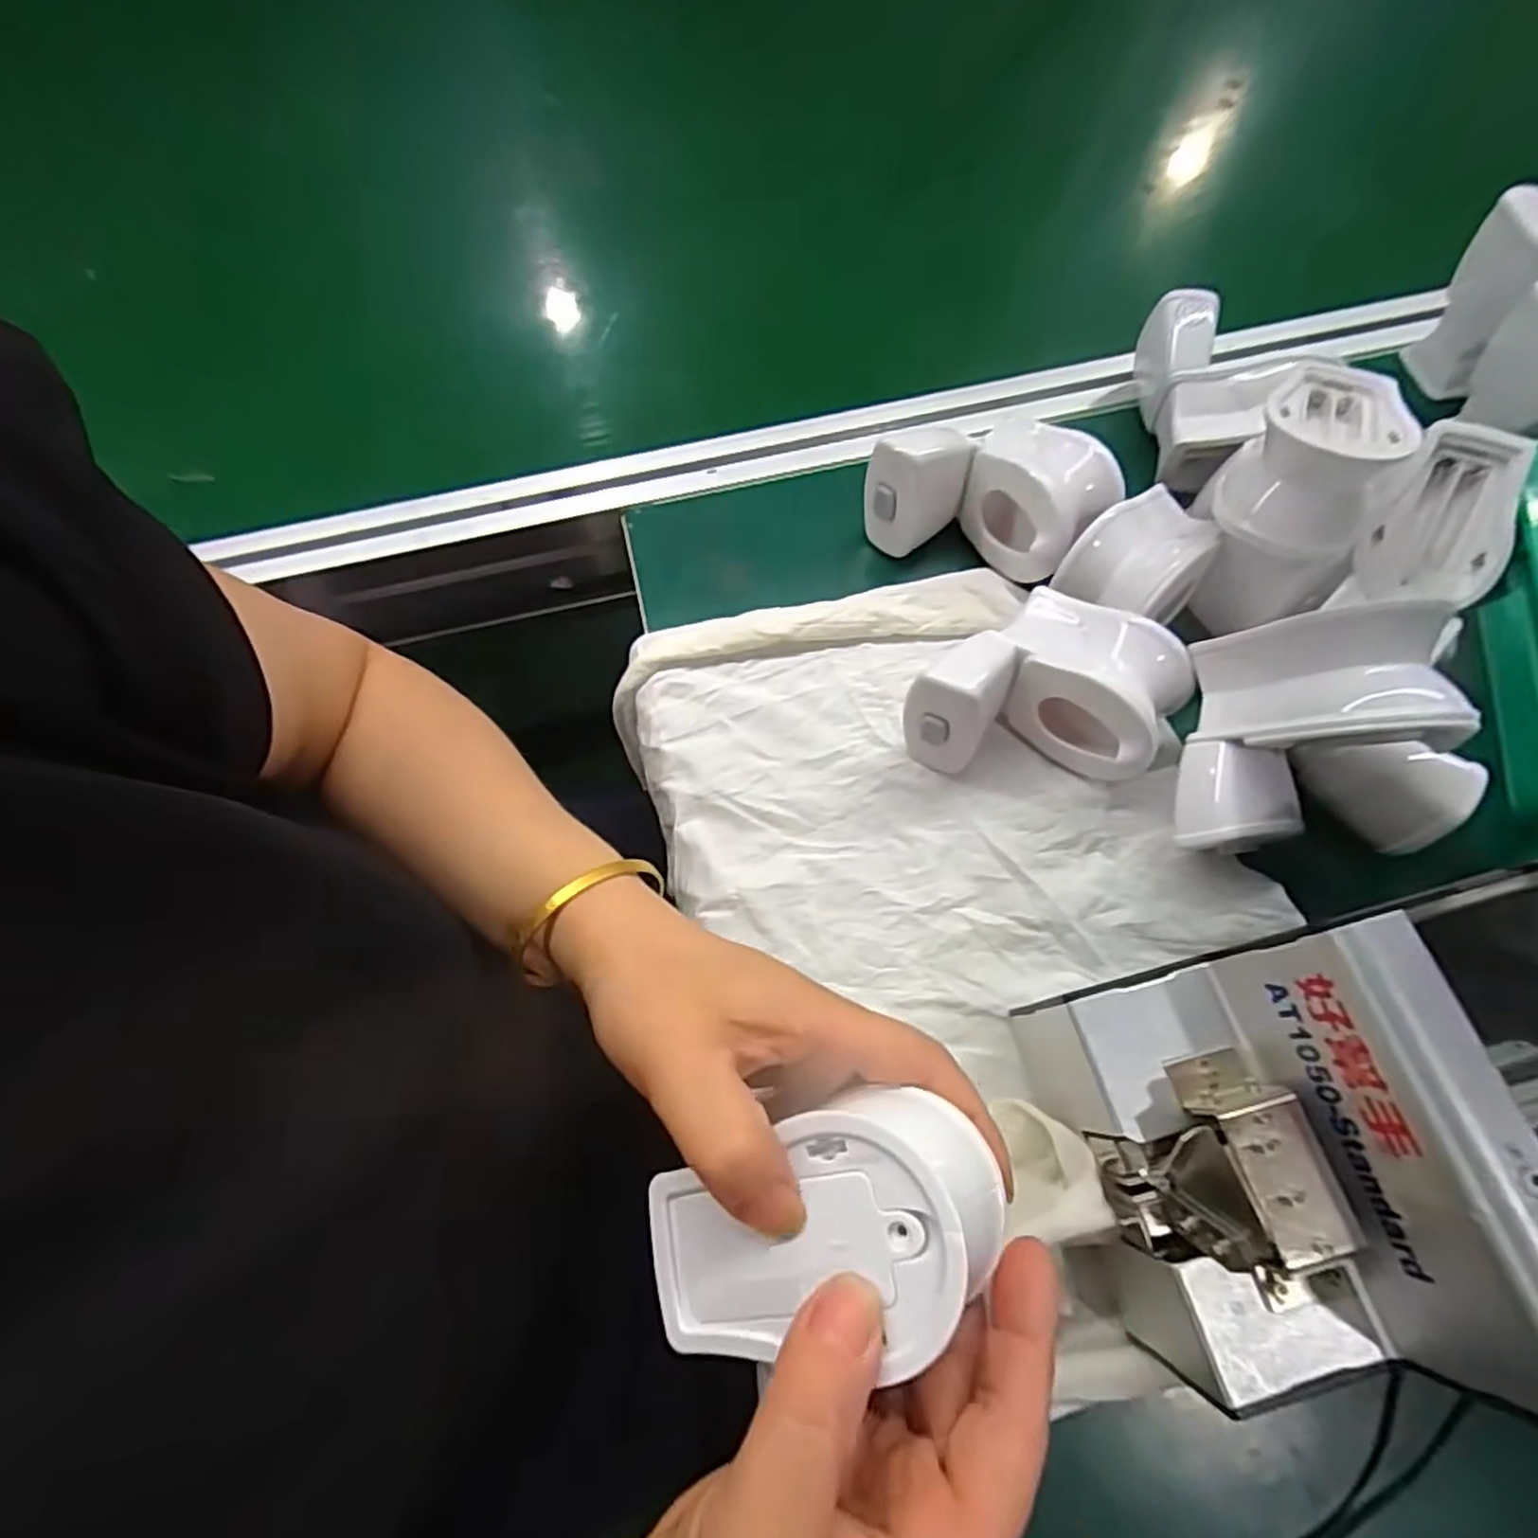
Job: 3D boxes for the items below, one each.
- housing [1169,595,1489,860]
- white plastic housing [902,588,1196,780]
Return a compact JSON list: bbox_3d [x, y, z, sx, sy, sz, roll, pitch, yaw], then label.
[{"bbox_3d":[0.241,-0.006,0.323,0.106,0.113,0.085,9,70,5],"label":"housing"},{"bbox_3d":[0.134,-0.033,0.365,0.103,0.060,0.105,36,74,14],"label":"white plastic housing"}]

